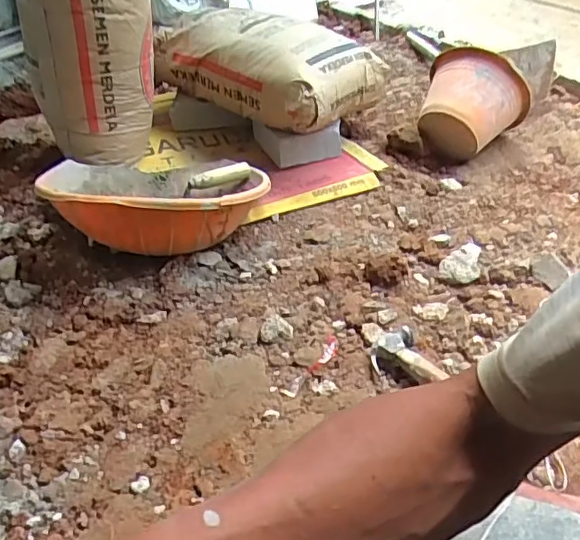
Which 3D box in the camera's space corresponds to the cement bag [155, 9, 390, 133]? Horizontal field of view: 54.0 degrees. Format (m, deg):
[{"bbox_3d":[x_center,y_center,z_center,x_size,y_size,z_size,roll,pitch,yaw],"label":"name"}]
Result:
[{"bbox_3d":[-0.066,-0.492,1.353,0.482,0.198,0.301,19,44,25],"label":"cement bag"}]

